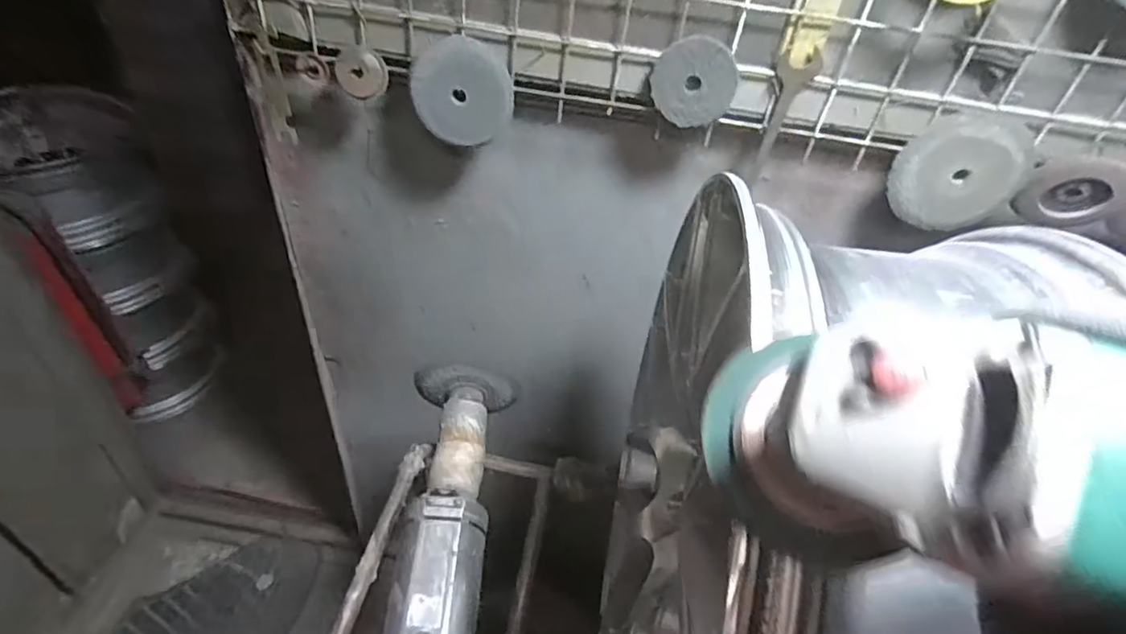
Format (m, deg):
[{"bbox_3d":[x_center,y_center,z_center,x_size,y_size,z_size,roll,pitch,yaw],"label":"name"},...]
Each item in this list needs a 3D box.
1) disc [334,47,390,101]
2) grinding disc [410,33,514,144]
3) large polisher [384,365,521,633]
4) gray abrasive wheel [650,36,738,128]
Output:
[{"bbox_3d":[-0.213,-0.257,0.604,0.054,0.051,0.016,27,6,-10],"label":"disc"},{"bbox_3d":[-0.106,-0.237,0.607,0.104,0.102,0.018,10,41,3],"label":"grinding disc"},{"bbox_3d":[-0.117,0.298,0.575,0.124,0.105,0.628,2,41,-6],"label":"large polisher"},{"bbox_3d":[0.130,-0.233,0.569,0.081,0.081,0.010,9,41,2],"label":"gray abrasive wheel"}]

